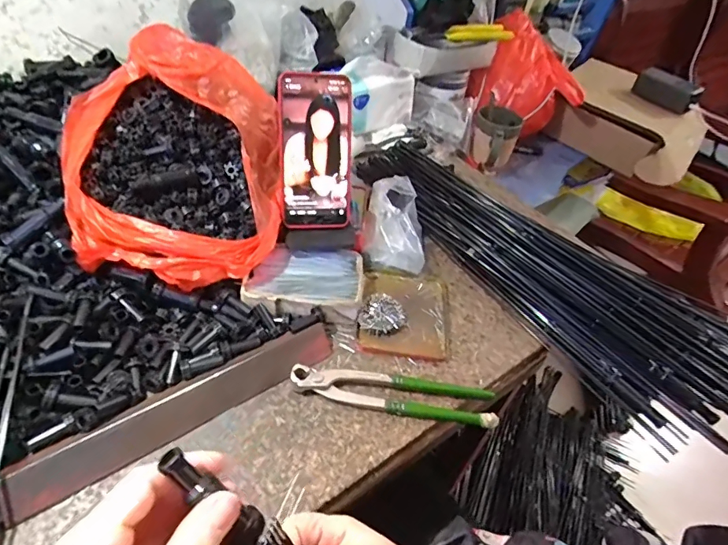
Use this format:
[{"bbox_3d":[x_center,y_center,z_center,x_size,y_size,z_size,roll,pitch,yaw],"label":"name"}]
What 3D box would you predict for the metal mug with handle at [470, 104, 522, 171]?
[{"bbox_3d":[0.241,-0.252,0.860,0.081,0.099,0.089,22,47,15],"label":"metal mug with handle"}]

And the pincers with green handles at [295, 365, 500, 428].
[{"bbox_3d":[0.030,0.115,0.455,0.196,0.025,0.044,7,45,1],"label":"pincers with green handles"}]

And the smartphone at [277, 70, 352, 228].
[{"bbox_3d":[-0.053,-0.130,0.512,0.078,0.165,0.016,-2,18,-8],"label":"smartphone"}]

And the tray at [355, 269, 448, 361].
[{"bbox_3d":[0.047,0.042,0.533,0.099,0.019,0.120,8,45,2],"label":"tray"}]

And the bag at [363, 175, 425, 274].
[{"bbox_3d":[0.042,-0.061,0.593,0.076,0.070,0.112,9,45,3],"label":"bag"}]

